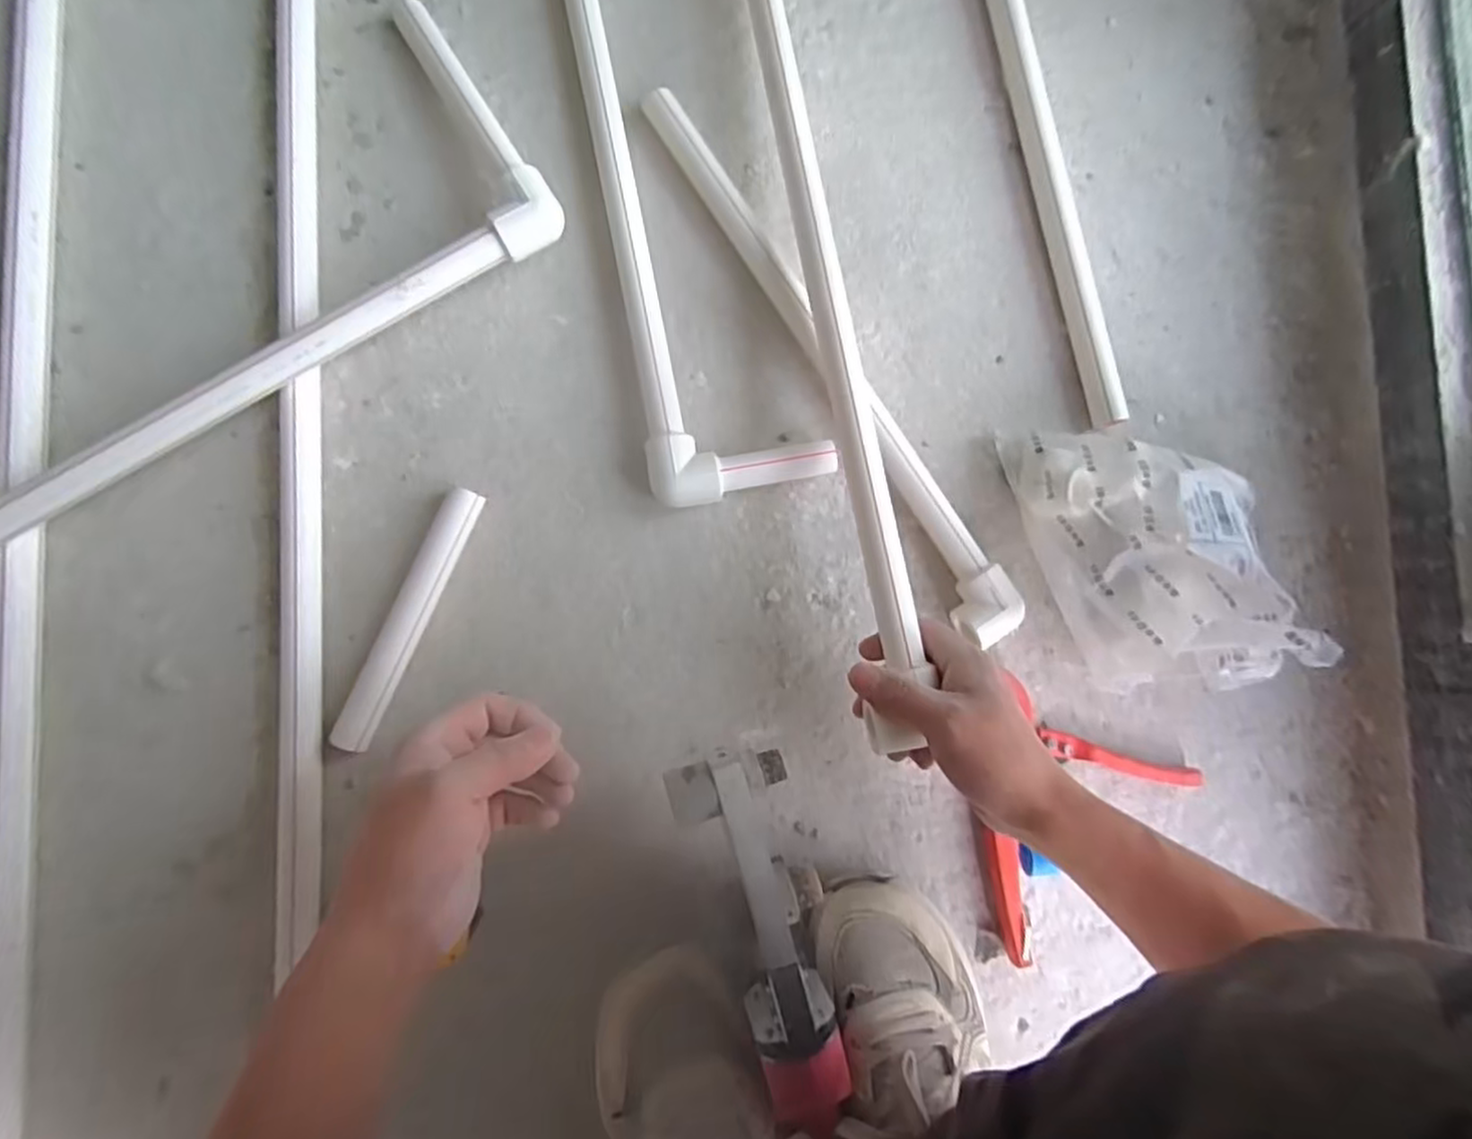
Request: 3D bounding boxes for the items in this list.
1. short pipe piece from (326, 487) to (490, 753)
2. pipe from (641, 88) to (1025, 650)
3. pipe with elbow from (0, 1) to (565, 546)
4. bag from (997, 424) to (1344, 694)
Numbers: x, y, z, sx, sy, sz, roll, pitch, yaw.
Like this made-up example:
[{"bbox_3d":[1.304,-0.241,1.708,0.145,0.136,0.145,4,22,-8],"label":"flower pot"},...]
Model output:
[{"bbox_3d":[-0.229,0.034,0.508,0.022,0.028,0.193,24,84,-2],"label":"short pipe piece"},{"bbox_3d":[0.075,-0.159,0.537,0.048,0.045,0.474,-31,88,-6],"label":"pipe"},{"bbox_3d":[-0.487,-0.119,0.486,0.766,0.062,0.219,-34,88,-7],"label":"pipe with elbow"},{"bbox_3d":[0.290,-0.013,0.511,0.142,0.107,0.195,-7,86,-5],"label":"bag"}]

